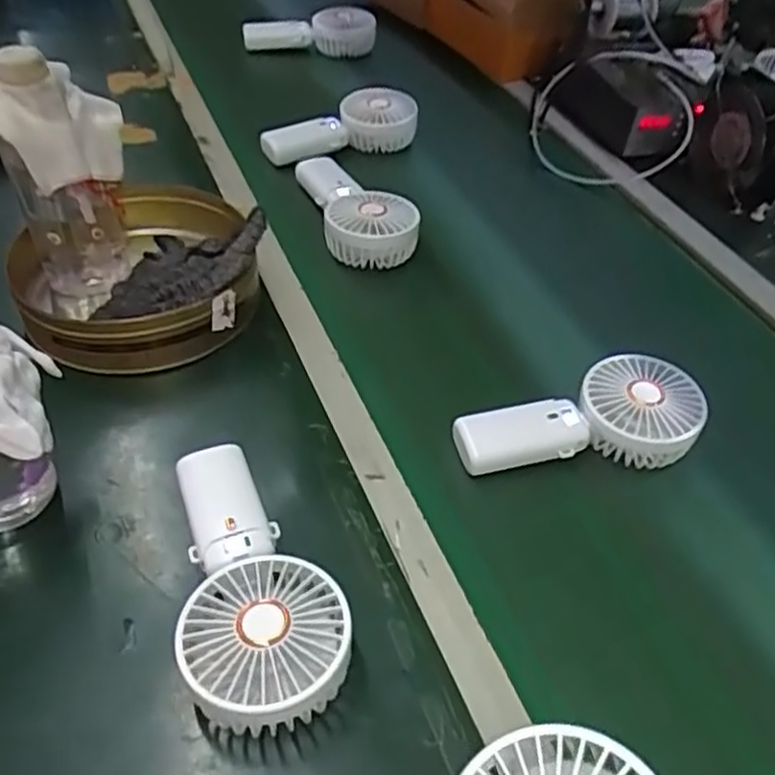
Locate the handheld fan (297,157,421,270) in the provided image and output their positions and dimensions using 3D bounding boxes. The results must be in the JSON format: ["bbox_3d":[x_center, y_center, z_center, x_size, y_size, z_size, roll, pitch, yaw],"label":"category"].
[{"bbox_3d":[-0.031,-0.179,0.746,0.083,0.066,0.183,-9,46,-15],"label":"handheld fan"}]

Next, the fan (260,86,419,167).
[{"bbox_3d":[-0.056,-0.312,0.876,0.186,0.077,0.068,-16,49,-21],"label":"fan"}]

